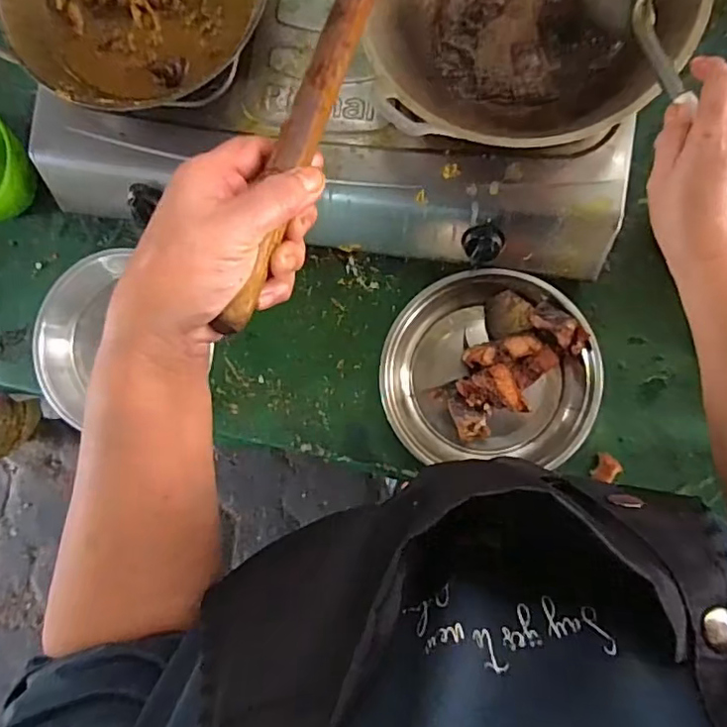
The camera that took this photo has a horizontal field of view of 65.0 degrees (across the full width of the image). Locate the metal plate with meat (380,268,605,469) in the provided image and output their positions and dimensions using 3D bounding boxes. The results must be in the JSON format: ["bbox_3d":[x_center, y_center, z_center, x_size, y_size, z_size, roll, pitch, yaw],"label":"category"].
[{"bbox_3d":[0.154,0.004,0.704,0.247,0.071,0.230,0,87,9],"label":"metal plate with meat"}]

